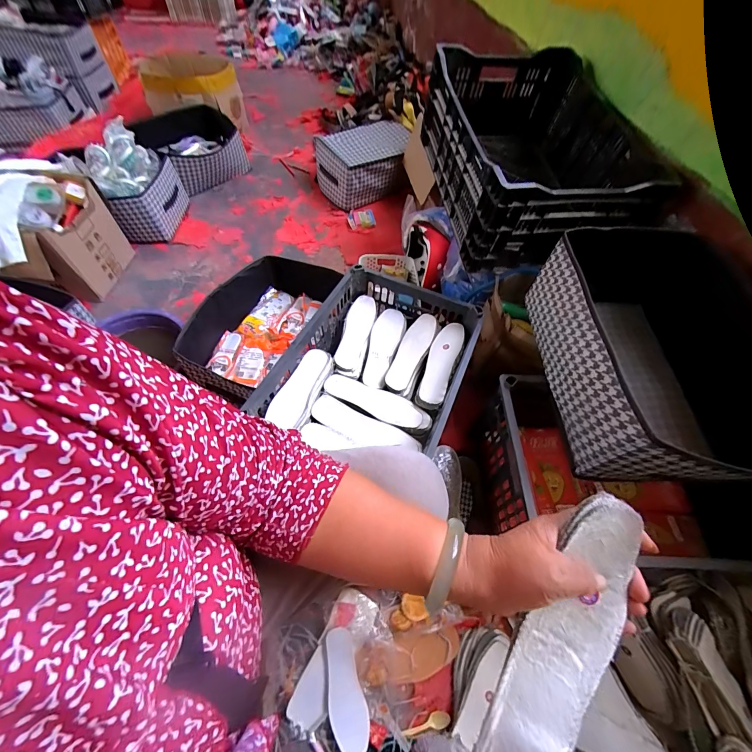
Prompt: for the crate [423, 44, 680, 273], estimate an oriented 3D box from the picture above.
[{"bbox_3d":[0.403,-0.561,0.890,0.444,0.262,0.555,-6,60,-5],"label":"crate"}]

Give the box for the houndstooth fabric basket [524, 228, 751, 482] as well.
[{"bbox_3d":[0.501,-0.030,0.611,0.333,0.199,0.428,0,59,-2],"label":"houndstooth fabric basket"}]

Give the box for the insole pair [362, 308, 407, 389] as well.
[{"bbox_3d":[0.017,-0.071,0.813,0.072,0.011,0.226,14,60,7],"label":"insole pair"}]

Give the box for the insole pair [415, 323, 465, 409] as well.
[{"bbox_3d":[0.146,-0.024,0.775,0.062,0.037,0.227,18,60,9],"label":"insole pair"}]

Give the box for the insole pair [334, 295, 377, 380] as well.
[{"bbox_3d":[-0.049,-0.102,0.818,0.064,0.019,0.231,10,59,4],"label":"insole pair"}]

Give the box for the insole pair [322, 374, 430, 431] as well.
[{"bbox_3d":[0.002,0.055,0.722,0.233,0.021,0.075,19,60,10],"label":"insole pair"}]

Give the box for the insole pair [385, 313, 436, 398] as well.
[{"bbox_3d":[0.082,-0.057,0.795,0.067,0.019,0.221,22,61,11],"label":"insole pair"}]

